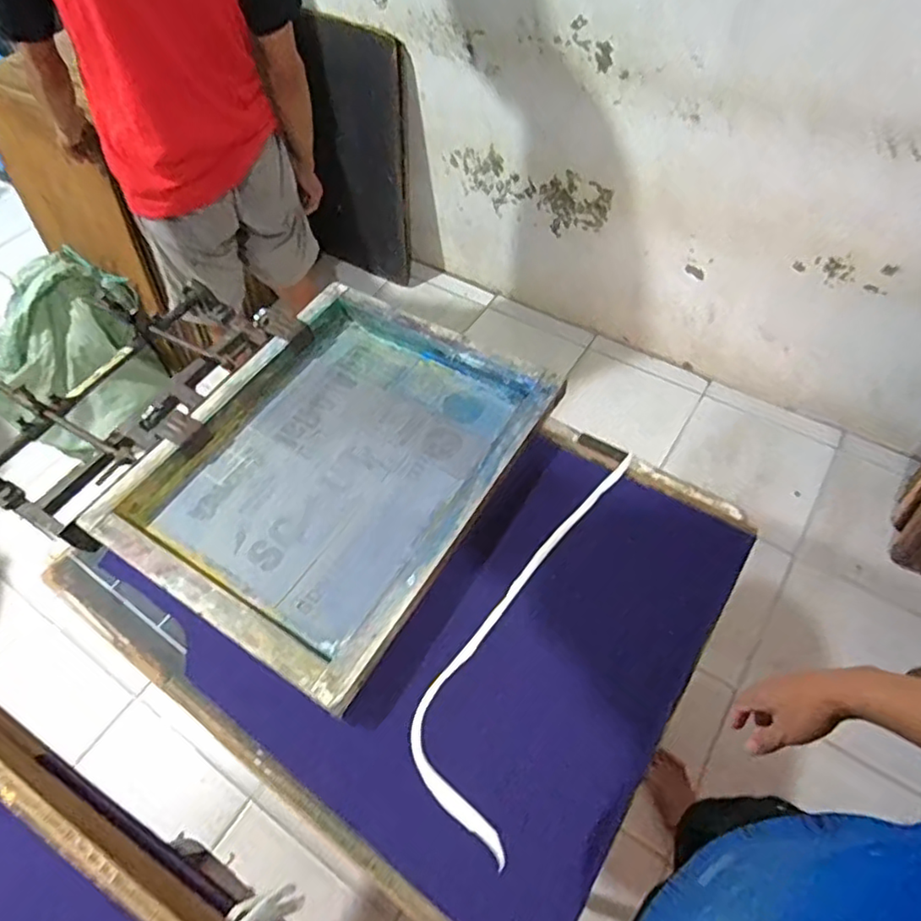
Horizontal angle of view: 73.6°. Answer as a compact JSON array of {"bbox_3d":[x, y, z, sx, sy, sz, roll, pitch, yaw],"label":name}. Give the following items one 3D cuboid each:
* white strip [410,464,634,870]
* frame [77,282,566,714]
[{"bbox_3d":[0.078,0.182,0.774,0.141,0.011,0.527,17,58,15],"label":"white strip"},{"bbox_3d":[-0.183,-0.009,0.913,0.475,0.047,0.559,27,61,21],"label":"frame"}]

